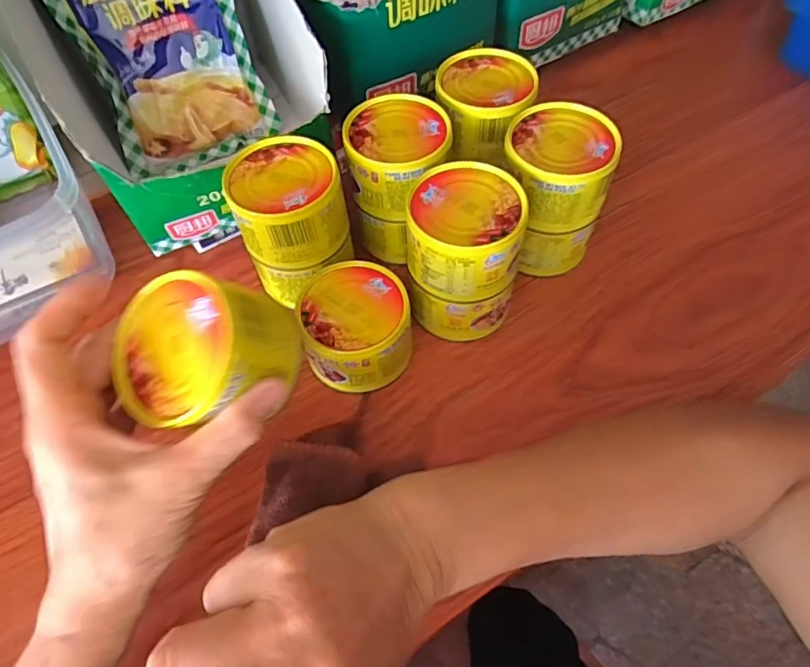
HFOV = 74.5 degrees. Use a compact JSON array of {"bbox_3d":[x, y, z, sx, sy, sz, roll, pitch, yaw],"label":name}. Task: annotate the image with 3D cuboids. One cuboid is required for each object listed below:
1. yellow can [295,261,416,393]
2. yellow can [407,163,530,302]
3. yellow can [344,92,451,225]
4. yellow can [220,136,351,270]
[{"bbox_3d":[-0.031,-0.004,0.353,0.071,0.049,0.070,-1,58,2],"label":"yellow can"},{"bbox_3d":[0.036,-0.063,0.332,0.071,0.046,0.070,2,58,4],"label":"yellow can"},{"bbox_3d":[-0.005,-0.121,0.370,0.070,0.046,0.076,-1,58,2],"label":"yellow can"},{"bbox_3d":[-0.078,-0.086,0.351,0.069,0.052,0.071,-1,58,2],"label":"yellow can"}]

